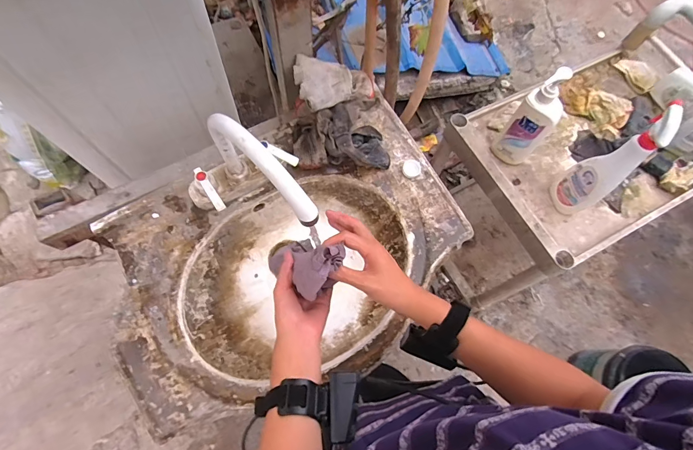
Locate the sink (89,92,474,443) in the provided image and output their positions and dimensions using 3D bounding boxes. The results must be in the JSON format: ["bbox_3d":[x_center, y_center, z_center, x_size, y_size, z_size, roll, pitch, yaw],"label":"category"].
[{"bbox_3d":[-0.094,0.056,0.639,0.588,0.140,0.382,-28,74,-11],"label":"sink"}]

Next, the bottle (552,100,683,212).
[{"bbox_3d":[0.522,-0.112,0.724,0.079,0.304,0.086,-35,76,-13],"label":"bottle"}]

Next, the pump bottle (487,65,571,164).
[{"bbox_3d":[0.399,-0.219,0.785,0.082,0.255,0.065,37,74,10],"label":"pump bottle"}]

